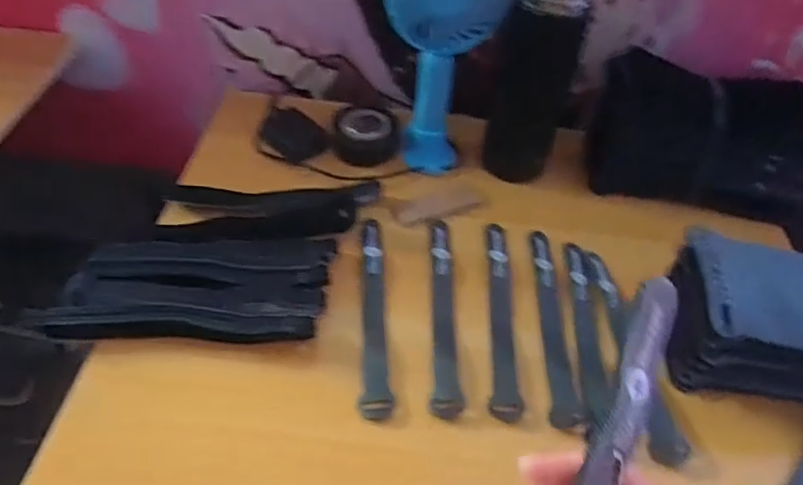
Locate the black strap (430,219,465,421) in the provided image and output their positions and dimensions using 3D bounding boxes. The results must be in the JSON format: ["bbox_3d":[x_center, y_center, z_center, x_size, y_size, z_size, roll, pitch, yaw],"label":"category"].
[{"bbox_3d":[0.036,0.051,0.491,0.022,0.011,0.202,4,48,-1],"label":"black strap"}]

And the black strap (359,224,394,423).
[{"bbox_3d":[-0.023,0.051,0.488,0.022,0.007,0.197,0,48,-5],"label":"black strap"}]

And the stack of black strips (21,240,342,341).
[{"bbox_3d":[-0.165,0.037,0.471,0.212,0.034,0.099,-2,49,-7],"label":"stack of black strips"}]

